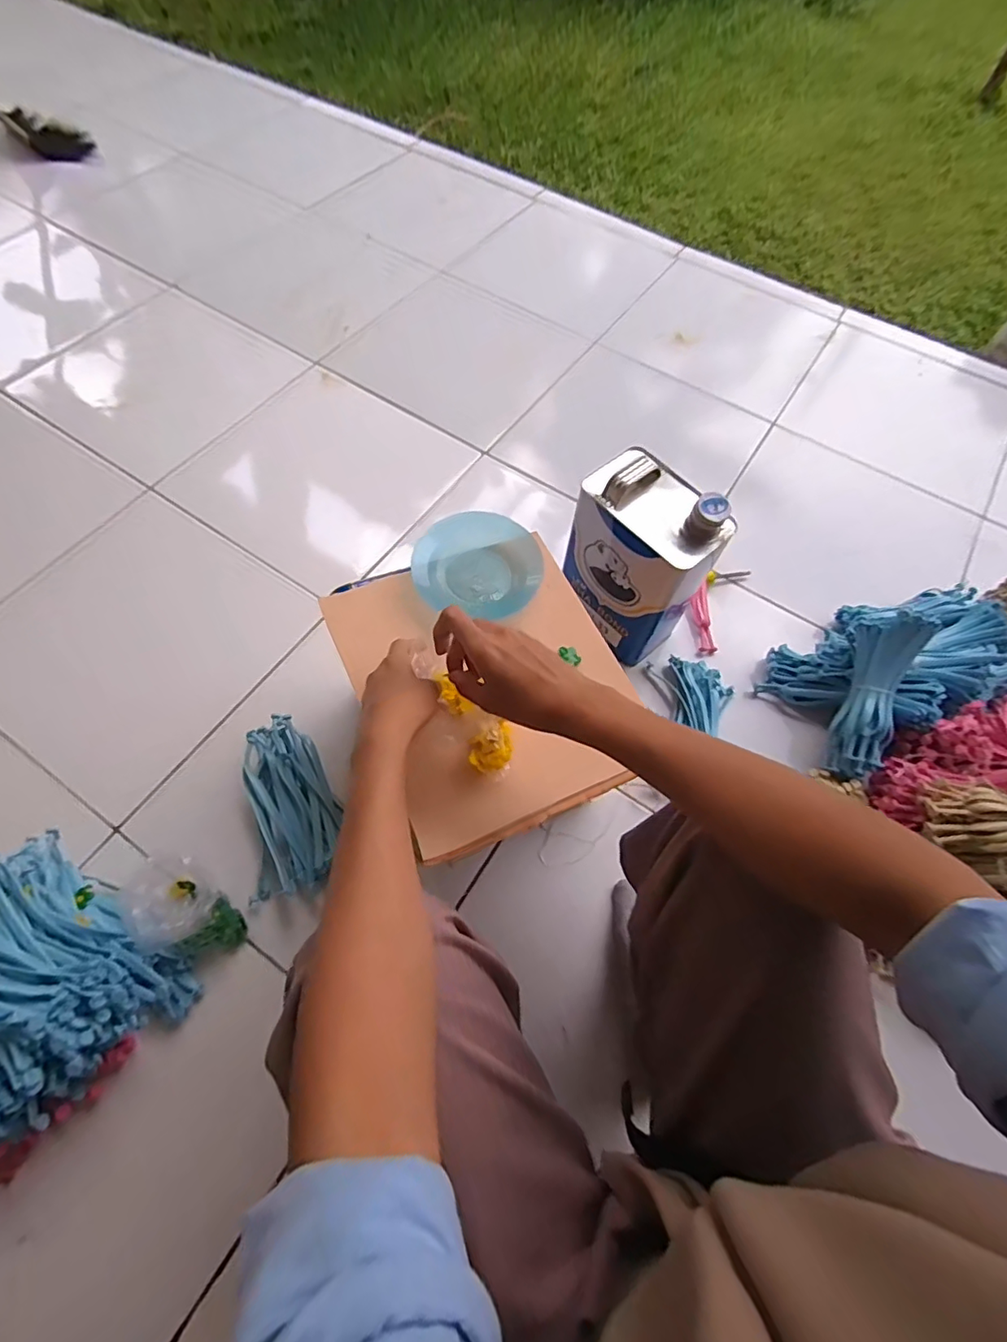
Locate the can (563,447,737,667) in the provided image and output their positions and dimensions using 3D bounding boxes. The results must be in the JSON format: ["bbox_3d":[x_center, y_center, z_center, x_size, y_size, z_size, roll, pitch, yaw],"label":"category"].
[{"bbox_3d":[0.174,-0.147,0.720,0.167,0.232,0.116,42,70,17],"label":"can"}]

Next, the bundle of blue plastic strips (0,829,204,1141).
[{"bbox_3d":[-0.488,0.298,0.524,0.257,0.173,0.199,37,69,15],"label":"bundle of blue plastic strips"}]

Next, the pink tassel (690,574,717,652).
[{"bbox_3d":[0.305,-0.086,0.844,0.030,0.018,0.118,-1,77,-2],"label":"pink tassel"}]

